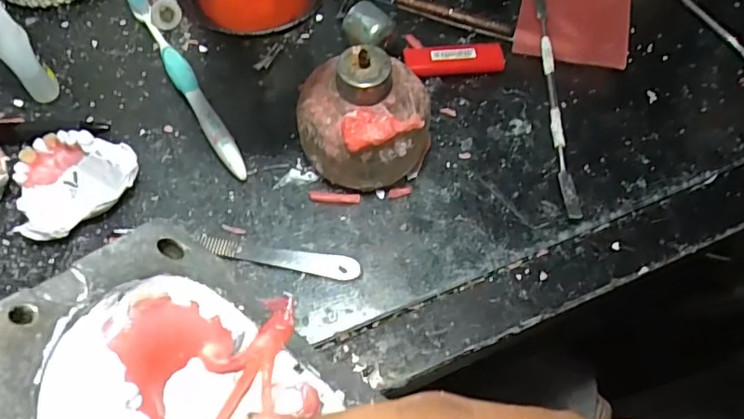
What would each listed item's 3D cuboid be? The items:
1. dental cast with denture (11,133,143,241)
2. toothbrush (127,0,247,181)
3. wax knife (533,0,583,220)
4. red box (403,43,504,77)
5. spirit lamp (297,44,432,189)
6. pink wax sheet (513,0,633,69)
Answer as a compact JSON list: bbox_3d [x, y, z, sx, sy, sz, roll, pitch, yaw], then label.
[{"bbox_3d":[-0.170,-0.017,0.306,0.067,0.026,0.053,-39,70,-20],"label":"dental cast with denture"},{"bbox_3d":[-0.129,-0.095,0.357,0.014,0.013,0.197,-28,66,-16],"label":"toothbrush"},{"bbox_3d":[0.117,-0.074,0.350,0.009,0.018,0.175,0,62,-2],"label":"wax knife"},{"bbox_3d":[0.056,-0.099,0.365,0.066,0.012,0.021,-7,63,-6],"label":"red box"},{"bbox_3d":[-0.004,-0.054,0.306,0.077,0.072,0.072,11,62,4],"label":"spirit lamp"},{"bbox_3d":[0.147,-0.147,0.386,0.076,0.004,0.094,13,73,9],"label":"pink wax sheet"}]

